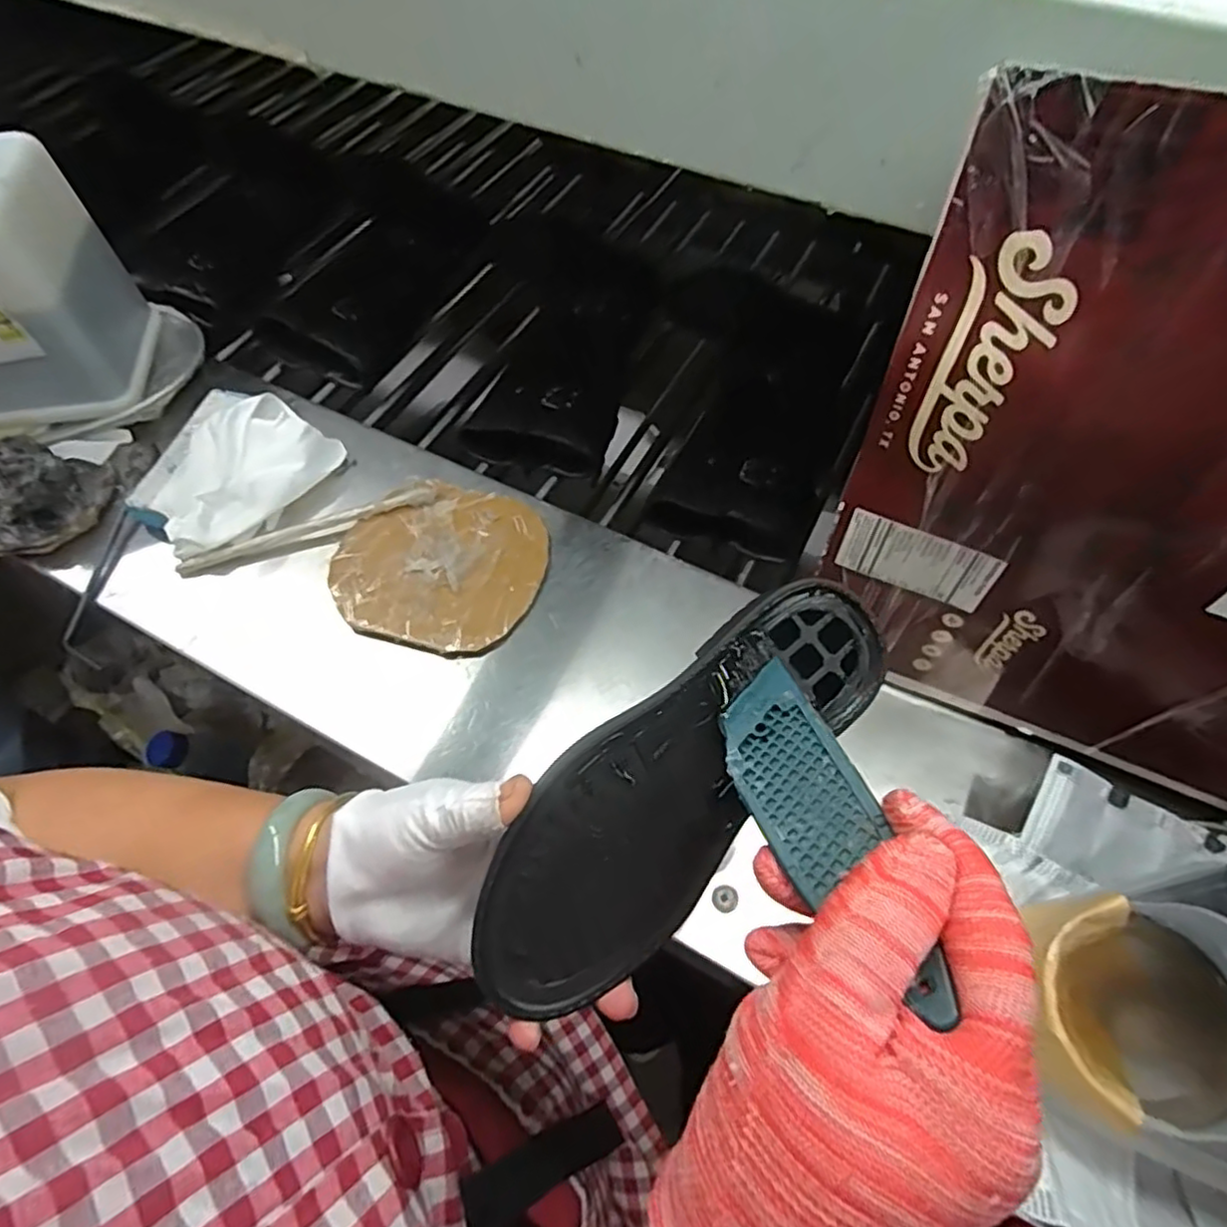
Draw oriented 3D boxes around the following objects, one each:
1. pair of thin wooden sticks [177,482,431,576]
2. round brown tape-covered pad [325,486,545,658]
[{"bbox_3d":[-0.236,-0.065,0.518,0.195,0.015,0.018,-20,62,-11],"label":"pair of thin wooden sticks"},{"bbox_3d":[-0.131,-0.038,0.509,0.152,0.018,0.142,0,60,0],"label":"round brown tape-covered pad"}]

